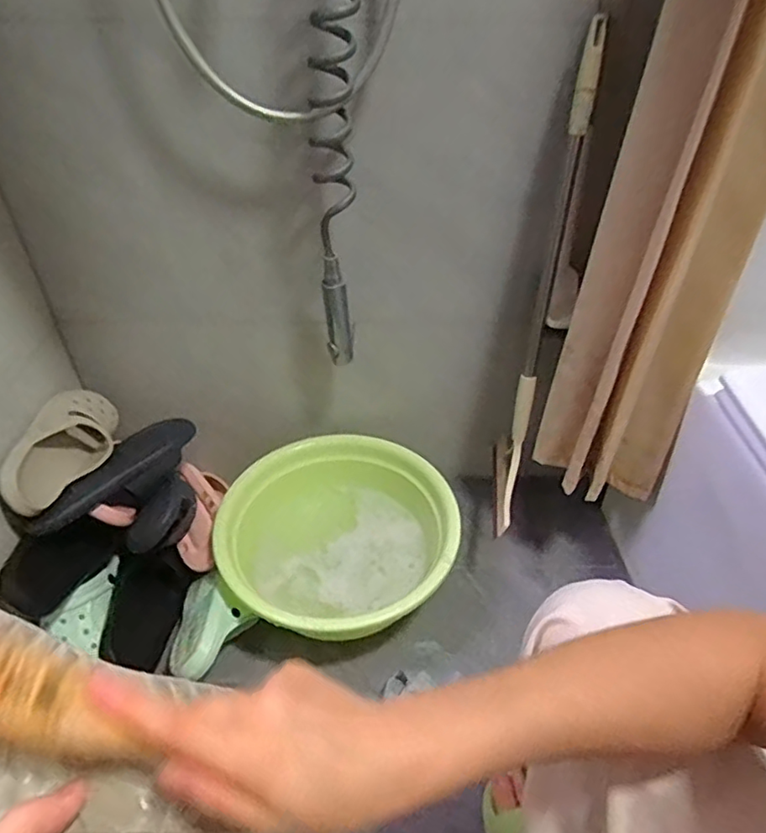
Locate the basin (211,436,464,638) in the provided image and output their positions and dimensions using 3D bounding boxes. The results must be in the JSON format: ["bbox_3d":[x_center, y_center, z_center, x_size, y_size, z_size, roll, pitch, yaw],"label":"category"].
[{"bbox_3d":[-0.057,0.194,0.920,0.323,0.119,0.342,-1,40,1],"label":"basin"}]

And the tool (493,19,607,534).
[{"bbox_3d":[0.205,-0.117,0.794,0.062,0.637,0.220,9,41,12],"label":"tool"}]

